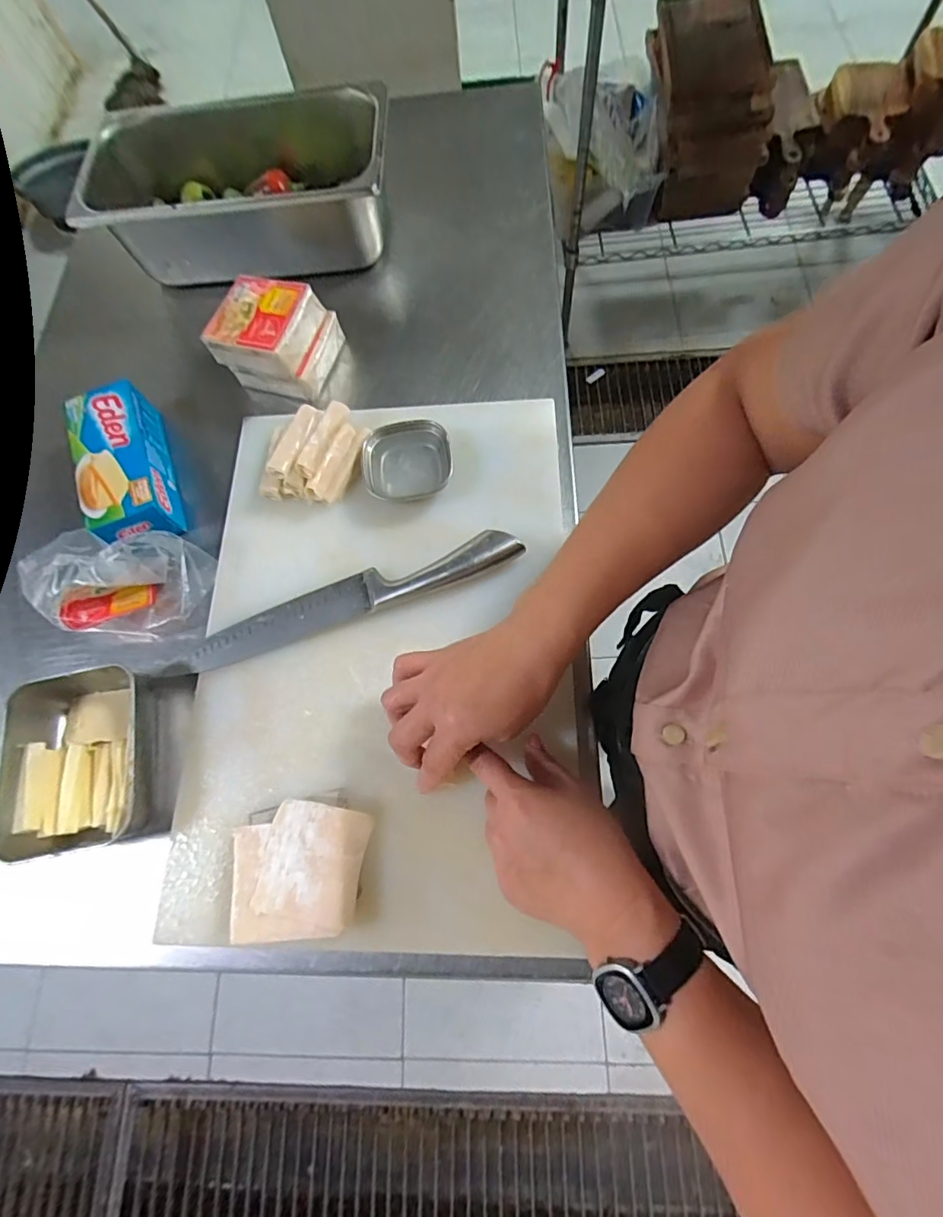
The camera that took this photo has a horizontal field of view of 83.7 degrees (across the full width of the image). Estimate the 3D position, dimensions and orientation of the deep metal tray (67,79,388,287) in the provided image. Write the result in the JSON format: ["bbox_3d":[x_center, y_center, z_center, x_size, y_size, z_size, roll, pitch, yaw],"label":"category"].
[{"bbox_3d":[-0.240,-0.471,0.584,0.302,0.096,0.202,-2,71,4],"label":"deep metal tray"}]

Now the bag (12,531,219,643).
[{"bbox_3d":[-0.311,-0.023,0.463,0.169,0.060,0.085,0,71,5],"label":"bag"}]

